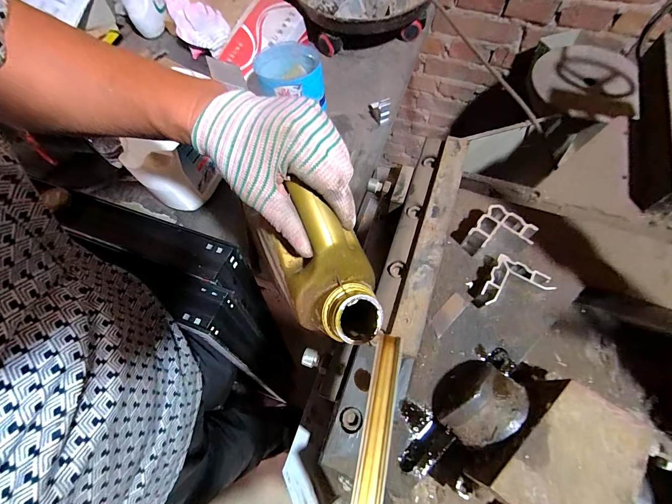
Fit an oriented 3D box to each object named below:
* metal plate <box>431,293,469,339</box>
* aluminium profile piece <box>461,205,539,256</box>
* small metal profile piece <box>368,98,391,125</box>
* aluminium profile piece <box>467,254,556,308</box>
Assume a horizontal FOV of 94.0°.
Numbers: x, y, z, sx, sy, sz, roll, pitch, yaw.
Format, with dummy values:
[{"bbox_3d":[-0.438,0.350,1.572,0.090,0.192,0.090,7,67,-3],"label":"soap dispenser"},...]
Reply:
[{"bbox_3d":[0.114,0.063,0.318,0.049,0.004,0.016,-43,70,-15],"label":"metal plate"},{"bbox_3d":[0.173,-0.015,0.336,0.055,0.032,0.052,31,71,16],"label":"aluminium profile piece"},{"bbox_3d":[0.087,-0.300,0.640,0.023,0.057,0.059,-20,66,-6],"label":"small metal profile piece"},{"bbox_3d":[0.174,0.037,0.318,0.060,0.023,0.058,32,71,17],"label":"aluminium profile piece"}]

